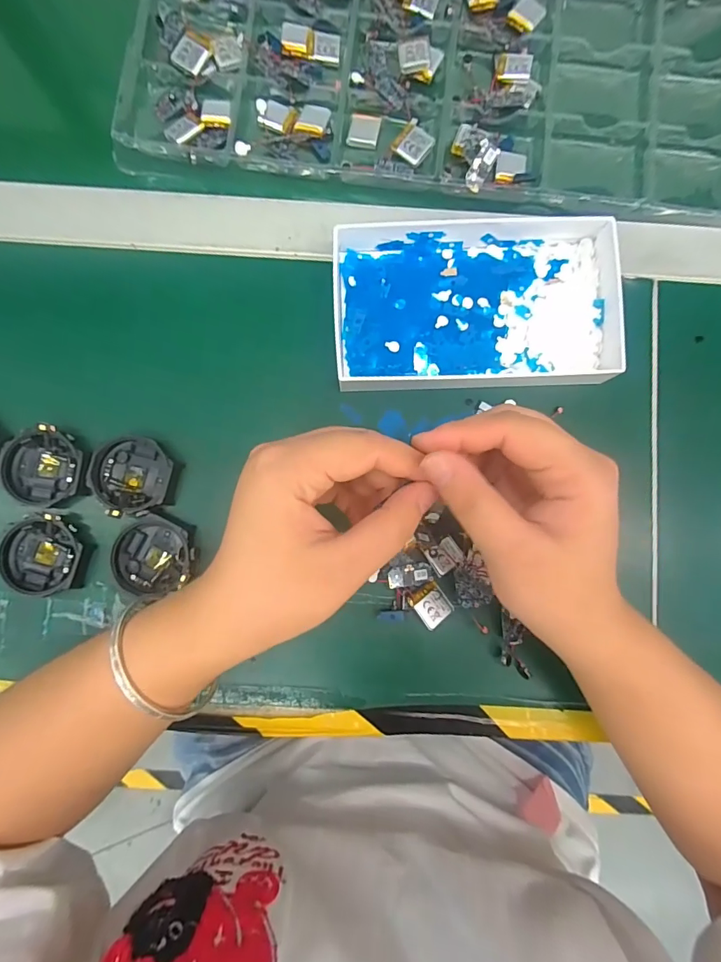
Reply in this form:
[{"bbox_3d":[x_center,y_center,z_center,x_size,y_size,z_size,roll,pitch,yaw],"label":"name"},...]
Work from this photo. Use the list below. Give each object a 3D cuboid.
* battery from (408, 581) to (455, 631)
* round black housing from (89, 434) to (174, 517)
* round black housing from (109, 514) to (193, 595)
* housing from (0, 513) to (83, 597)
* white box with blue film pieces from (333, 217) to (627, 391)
[{"bbox_3d":[0.044,0.076,0.271,0.021,0.004,0.023,-36,86,-4],"label":"battery"},{"bbox_3d":[-0.144,-0.004,0.279,0.049,0.012,0.047,0,85,-1],"label":"round black housing"},{"bbox_3d":[-0.129,0.046,0.277,0.045,0.011,0.047,6,85,0],"label":"round black housing"},{"bbox_3d":[-0.198,0.046,0.273,0.047,0.011,0.047,0,85,-1],"label":"housing"},{"bbox_3d":[0.072,-0.114,0.281,0.174,0.026,0.106,-2,85,-1],"label":"white box with blue film pieces"}]

